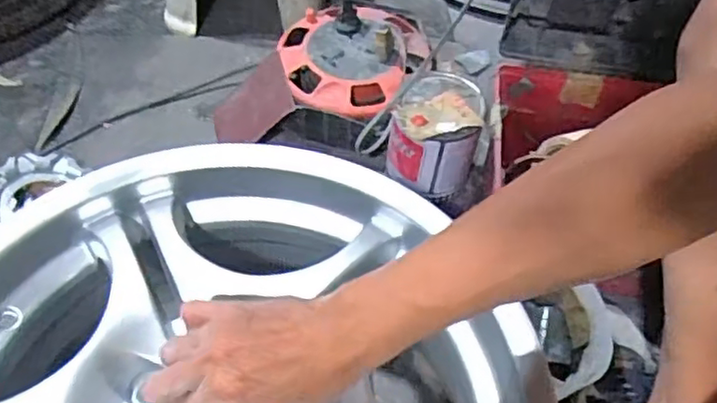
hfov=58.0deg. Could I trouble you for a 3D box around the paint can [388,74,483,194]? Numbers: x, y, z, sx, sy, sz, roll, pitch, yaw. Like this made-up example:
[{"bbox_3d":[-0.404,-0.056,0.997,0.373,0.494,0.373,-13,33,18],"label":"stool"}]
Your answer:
[{"bbox_3d":[0.093,-0.081,0.796,0.104,0.125,0.103,2,54,-2],"label":"paint can"}]

